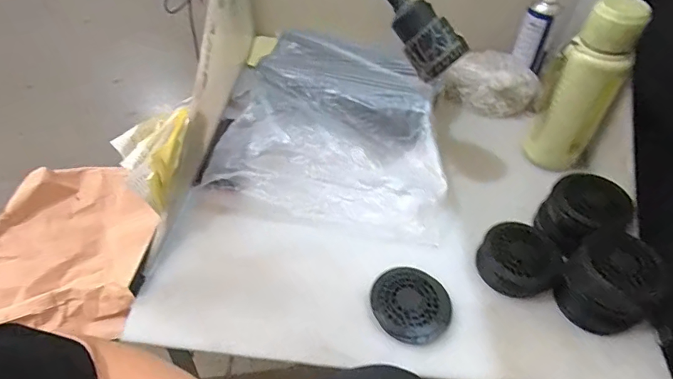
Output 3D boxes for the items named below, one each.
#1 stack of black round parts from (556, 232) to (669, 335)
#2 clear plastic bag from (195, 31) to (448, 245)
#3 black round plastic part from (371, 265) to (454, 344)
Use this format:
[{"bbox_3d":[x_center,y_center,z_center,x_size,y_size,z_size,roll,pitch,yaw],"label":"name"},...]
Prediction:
[{"bbox_3d":[0.354,0.120,0.564,0.104,0.085,0.104,-32,57,-27],"label":"stack of black round parts"},{"bbox_3d":[0.003,-0.108,0.730,0.349,0.092,0.359,8,49,5],"label":"clear plastic bag"},{"bbox_3d":[0.101,0.151,0.579,0.102,0.008,0.102,1,49,-1],"label":"black round plastic part"}]

